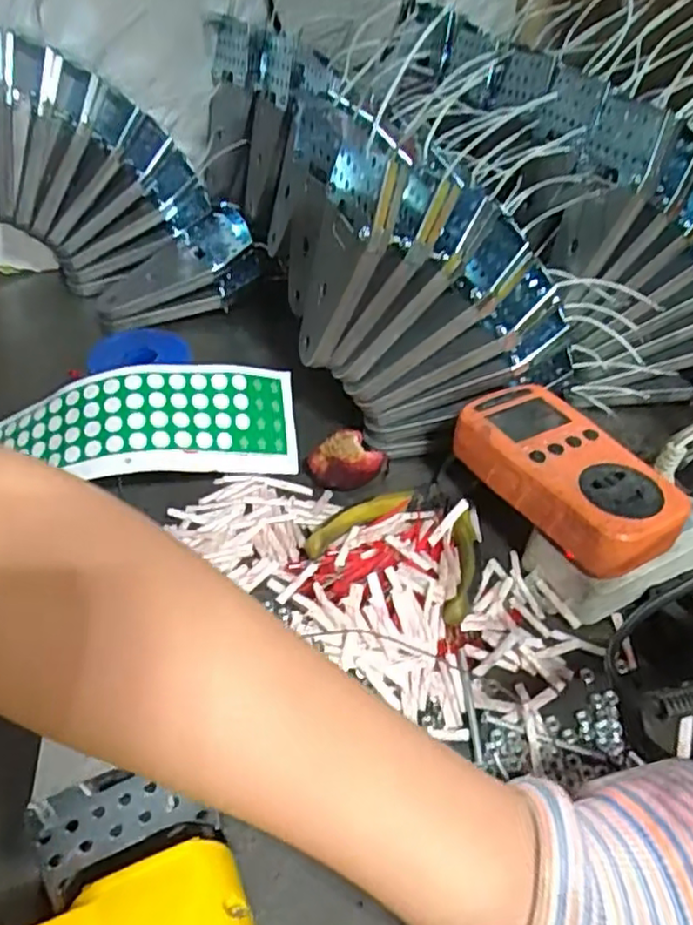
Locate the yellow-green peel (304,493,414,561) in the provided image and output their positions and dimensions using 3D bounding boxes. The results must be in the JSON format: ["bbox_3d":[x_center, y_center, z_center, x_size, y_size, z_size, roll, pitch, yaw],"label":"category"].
[{"bbox_3d":[0.007,0.033,0.398,0.076,0.012,0.015,-27,51,-30],"label":"yellow-green peel"}]

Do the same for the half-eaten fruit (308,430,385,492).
[{"bbox_3d":[0.001,-0.002,0.431,0.044,0.025,0.032,-24,49,-27],"label":"half-eaten fruit"}]

